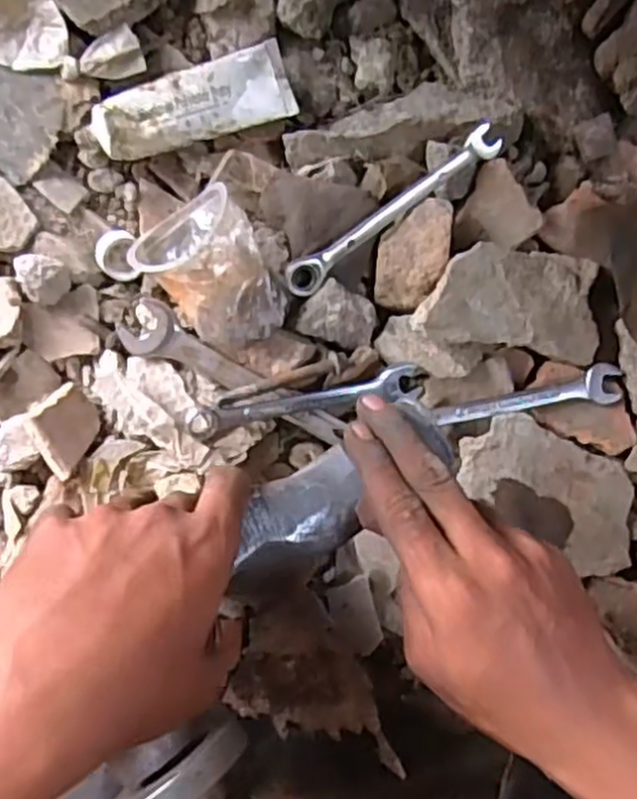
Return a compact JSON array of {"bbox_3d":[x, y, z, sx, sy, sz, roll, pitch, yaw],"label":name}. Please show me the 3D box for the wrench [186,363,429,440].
[{"bbox_3d":[-0.005,0.001,0.464,0.151,0.012,0.024,-12,91,-16],"label":"wrench"}]

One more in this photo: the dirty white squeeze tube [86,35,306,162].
[{"bbox_3d":[-0.075,-0.179,0.458,0.118,0.015,0.045,-18,91,-2],"label":"dirty white squeeze tube"}]

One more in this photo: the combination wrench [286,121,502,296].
[{"bbox_3d":[0.045,-0.114,0.461,0.154,0.008,0.020,-36,92,-2],"label":"combination wrench"}]

